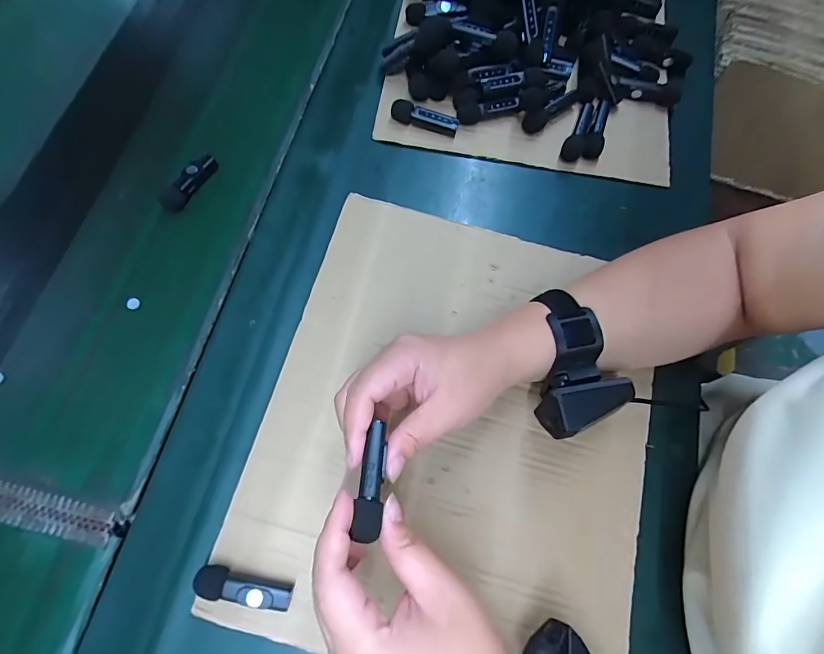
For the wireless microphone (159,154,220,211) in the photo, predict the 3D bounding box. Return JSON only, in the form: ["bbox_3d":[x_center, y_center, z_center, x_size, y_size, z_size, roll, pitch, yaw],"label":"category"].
[{"bbox_3d":[-0.208,-0.135,0.401,0.019,0.015,0.064,32,74,11],"label":"wireless microphone"}]

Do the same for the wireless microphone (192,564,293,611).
[{"bbox_3d":[-0.114,0.177,0.289,0.063,0.016,0.018,13,72,5],"label":"wireless microphone"}]

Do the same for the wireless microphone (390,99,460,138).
[{"bbox_3d":[0.012,-0.202,0.415,0.065,0.020,0.016,18,72,7],"label":"wireless microphone"}]

